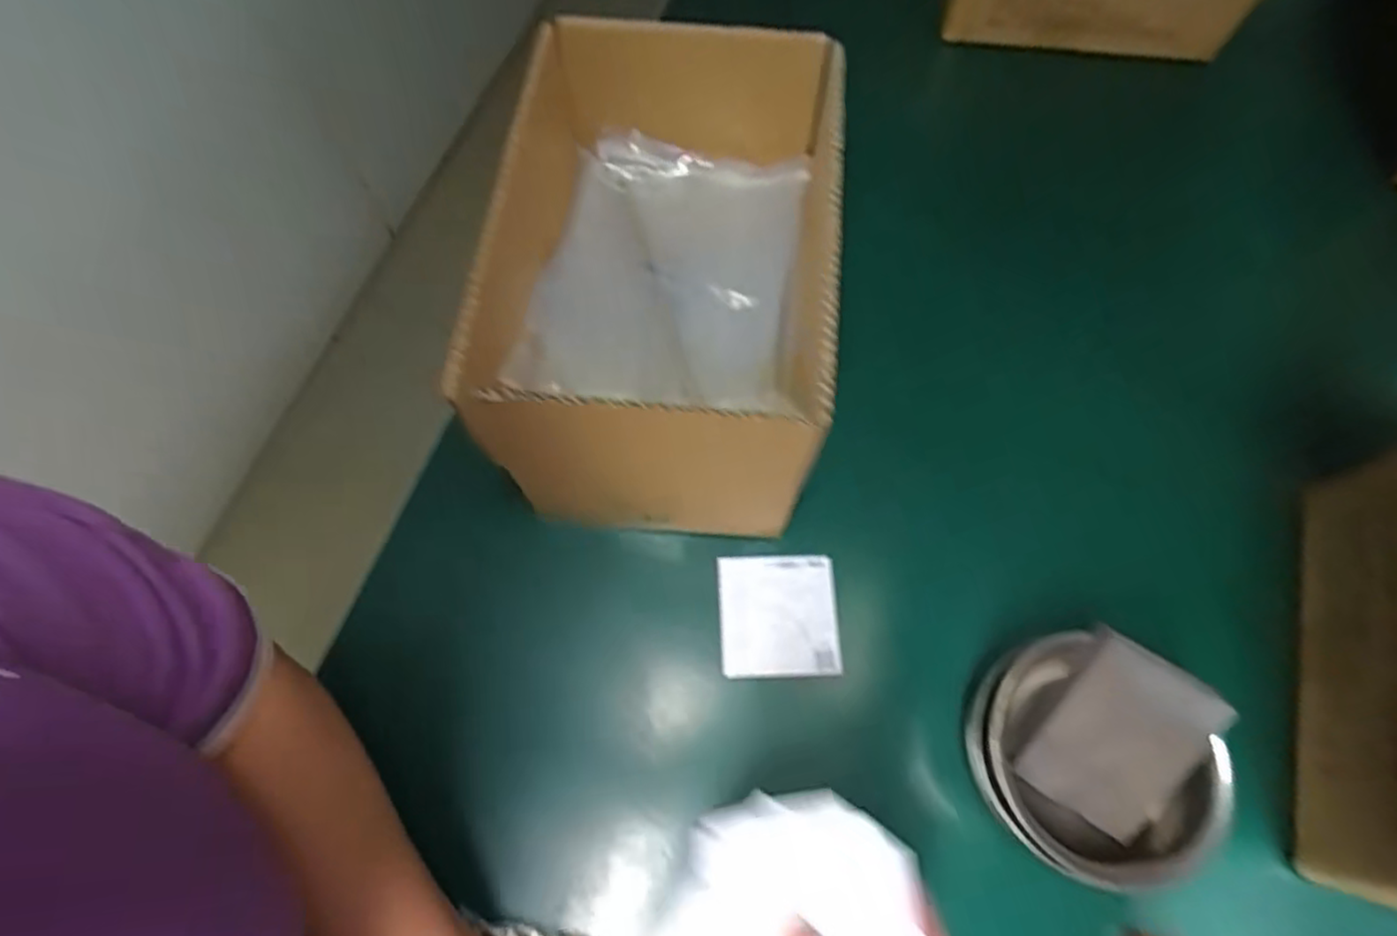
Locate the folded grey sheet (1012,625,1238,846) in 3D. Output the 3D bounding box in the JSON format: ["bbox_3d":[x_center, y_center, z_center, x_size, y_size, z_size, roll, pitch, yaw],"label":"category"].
[{"bbox_3d":[0.231,0.150,0.380,0.072,0.012,0.102,29,108,13],"label":"folded grey sheet"}]

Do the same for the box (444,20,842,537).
[{"bbox_3d":[-0.017,-0.110,0.455,0.183,0.182,0.277,6,68,2],"label":"box"}]

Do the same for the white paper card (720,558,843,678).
[{"bbox_3d":[0.054,0.101,0.472,0.079,0.005,0.081,-1,68,-1],"label":"white paper card"}]

